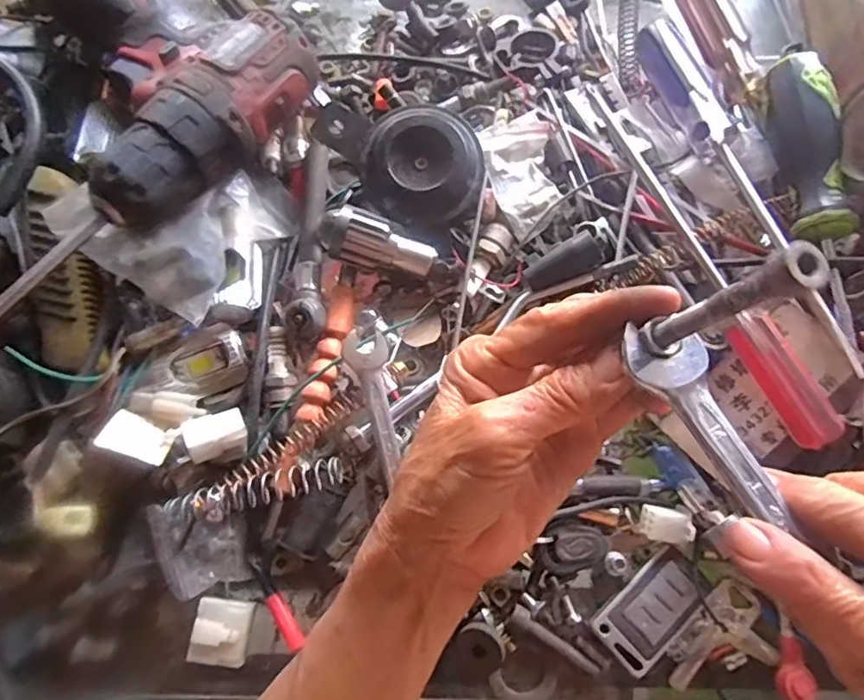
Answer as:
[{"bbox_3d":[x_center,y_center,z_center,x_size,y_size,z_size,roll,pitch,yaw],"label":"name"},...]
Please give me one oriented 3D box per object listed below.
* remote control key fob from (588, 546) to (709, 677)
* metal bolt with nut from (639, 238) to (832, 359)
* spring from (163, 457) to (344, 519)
[{"bbox_3d":[0.106,0.124,0.276,0.055,0.006,0.033,-41,77,-9],"label":"remote control key fob"},{"bbox_3d":[0.084,-0.012,0.168,0.012,0.061,0.013,3,76,-10],"label":"metal bolt with nut"},{"bbox_3d":[-0.087,0.070,0.286,0.087,0.019,0.014,-13,74,-2],"label":"spring"}]

